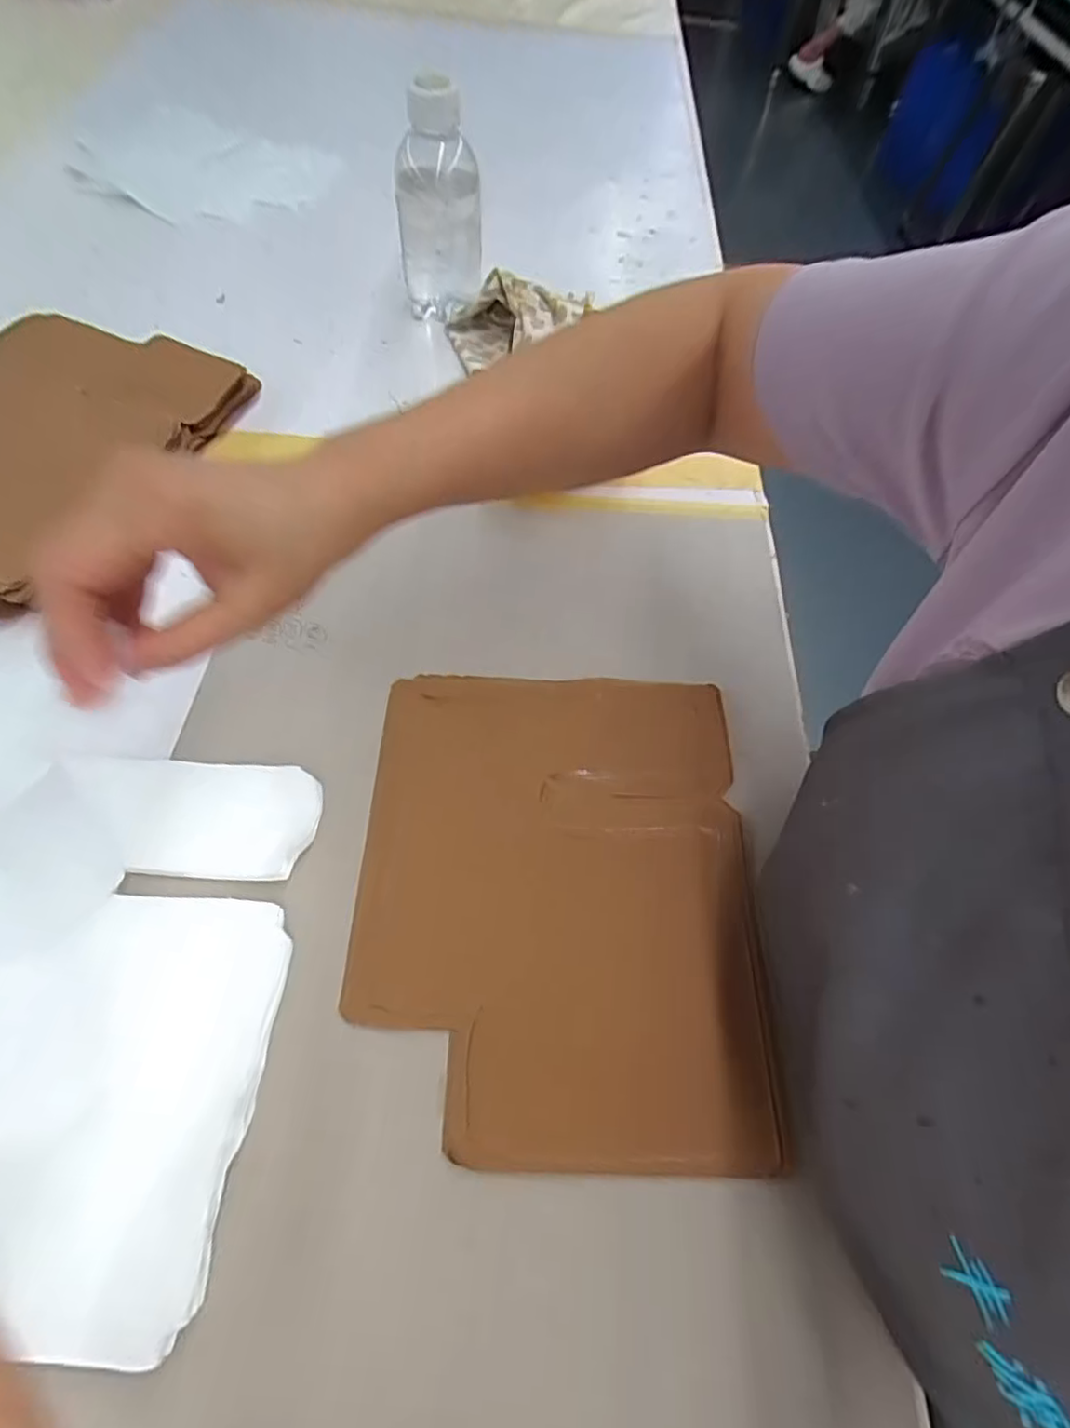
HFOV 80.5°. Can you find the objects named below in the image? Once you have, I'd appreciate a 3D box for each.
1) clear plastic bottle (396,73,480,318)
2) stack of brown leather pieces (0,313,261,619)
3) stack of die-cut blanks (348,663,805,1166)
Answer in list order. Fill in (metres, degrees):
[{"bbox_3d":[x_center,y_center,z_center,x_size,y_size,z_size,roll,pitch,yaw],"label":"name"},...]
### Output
[{"bbox_3d":[-0.082,-0.426,0.536,0.069,0.157,0.053,-2,60,-6],"label":"clear plastic bottle"},{"bbox_3d":[-0.362,-0.196,0.454,0.211,0.033,0.263,18,60,6],"label":"stack of brown leather pieces"},{"bbox_3d":[0.011,0.088,0.333,0.199,0.025,0.243,3,58,-2],"label":"stack of die-cut blanks"}]

